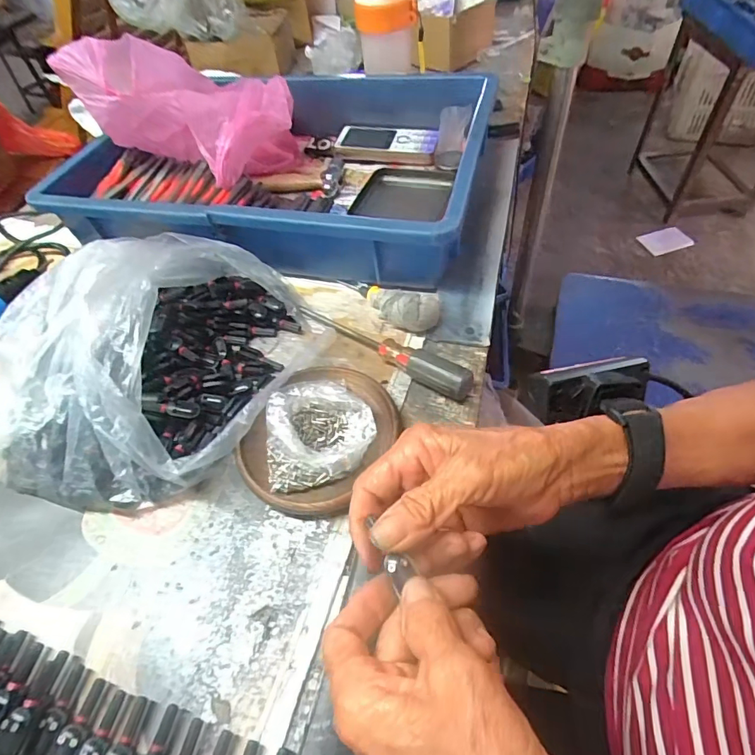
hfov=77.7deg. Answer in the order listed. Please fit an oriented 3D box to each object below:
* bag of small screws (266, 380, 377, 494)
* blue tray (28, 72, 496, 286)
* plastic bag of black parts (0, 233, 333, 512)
[{"bbox_3d":[-0.042,0.036,0.330,0.078,0.039,0.076,-16,52,-5],"label":"bag of small screws"},{"bbox_3d":[-0.096,-0.233,0.508,0.404,0.082,0.286,9,54,13],"label":"blue tray"},{"bbox_3d":[-0.174,-0.019,0.356,0.188,0.088,0.228,19,57,20],"label":"plastic bag of black parts"}]

